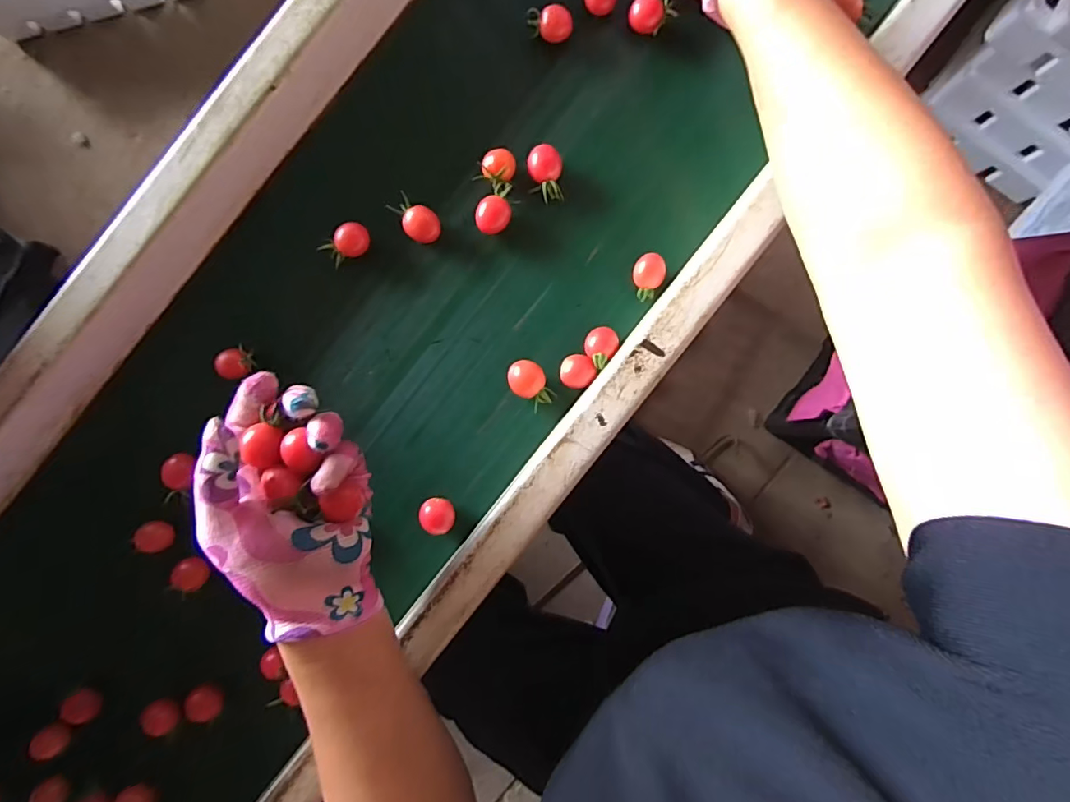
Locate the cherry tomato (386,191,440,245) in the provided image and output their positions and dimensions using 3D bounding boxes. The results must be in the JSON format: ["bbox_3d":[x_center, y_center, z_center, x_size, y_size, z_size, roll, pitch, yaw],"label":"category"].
[{"bbox_3d":[-0.092,-0.141,0.393,0.039,0.022,0.026,45,95,5],"label":"cherry tomato"}]

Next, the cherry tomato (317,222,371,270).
[{"bbox_3d":[-0.145,-0.122,0.392,0.035,0.022,0.020,-43,85,5],"label":"cherry tomato"}]

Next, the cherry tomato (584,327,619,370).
[{"bbox_3d":[0.050,-0.042,0.386,0.025,0.025,0.030,33,94,6],"label":"cherry tomato"}]

